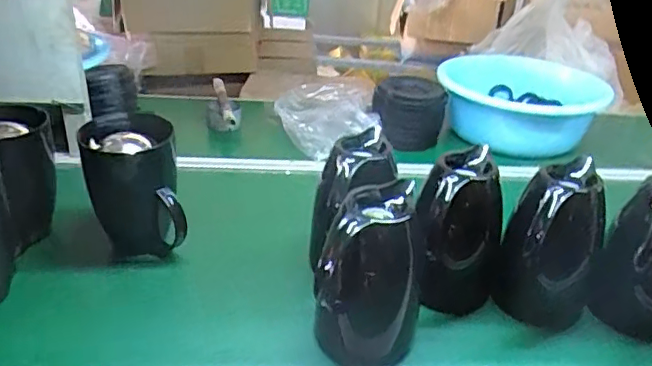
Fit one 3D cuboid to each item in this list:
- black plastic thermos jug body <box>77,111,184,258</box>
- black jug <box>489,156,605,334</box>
[{"bbox_3d":[-0.283,0.010,0.831,0.126,0.187,0.110,-7,30,-20],"label":"black plastic thermos jug body"},{"bbox_3d":[0.303,0.090,0.756,0.123,0.200,0.145,18,31,24],"label":"black jug"}]

